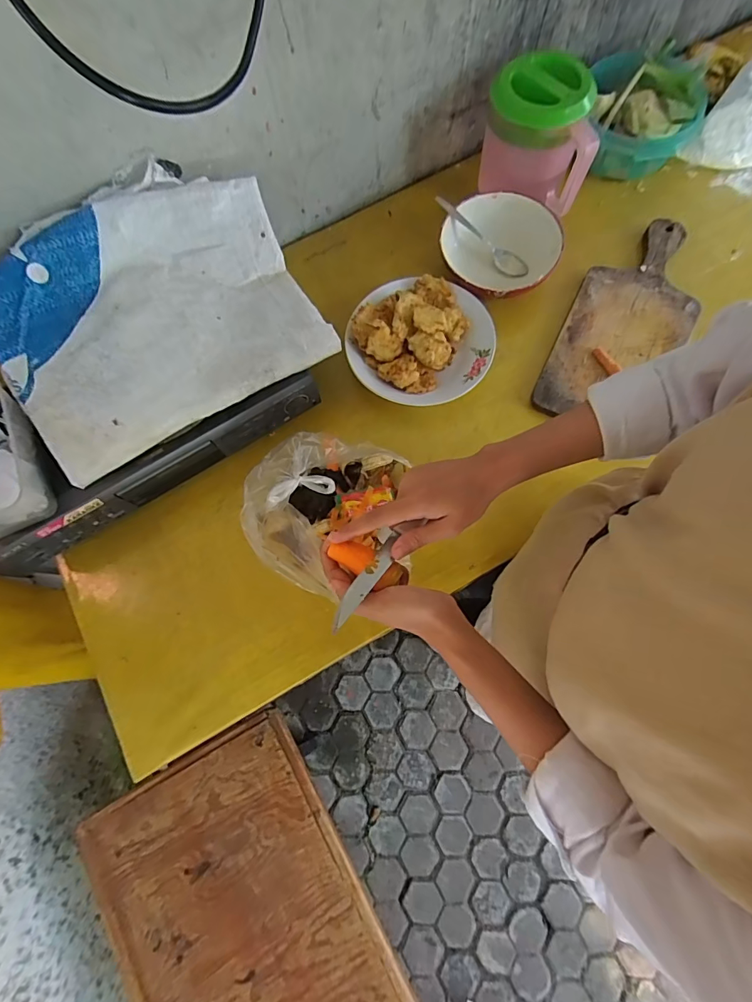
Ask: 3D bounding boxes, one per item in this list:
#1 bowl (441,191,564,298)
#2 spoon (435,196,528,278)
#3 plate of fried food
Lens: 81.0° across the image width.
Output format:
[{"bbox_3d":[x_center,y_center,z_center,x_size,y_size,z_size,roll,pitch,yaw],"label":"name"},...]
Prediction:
[{"bbox_3d":[0.188,-0.378,0.658,0.157,0.055,0.150,0,76,2],"label":"bowl"},{"bbox_3d":[0.158,-0.394,0.660,0.170,0.014,0.030,35,79,-10],"label":"spoon"},{"bbox_3d":[0.063,-0.224,0.625,0.197,0.066,0.188,0,76,2],"label":"plate of fried food"}]

